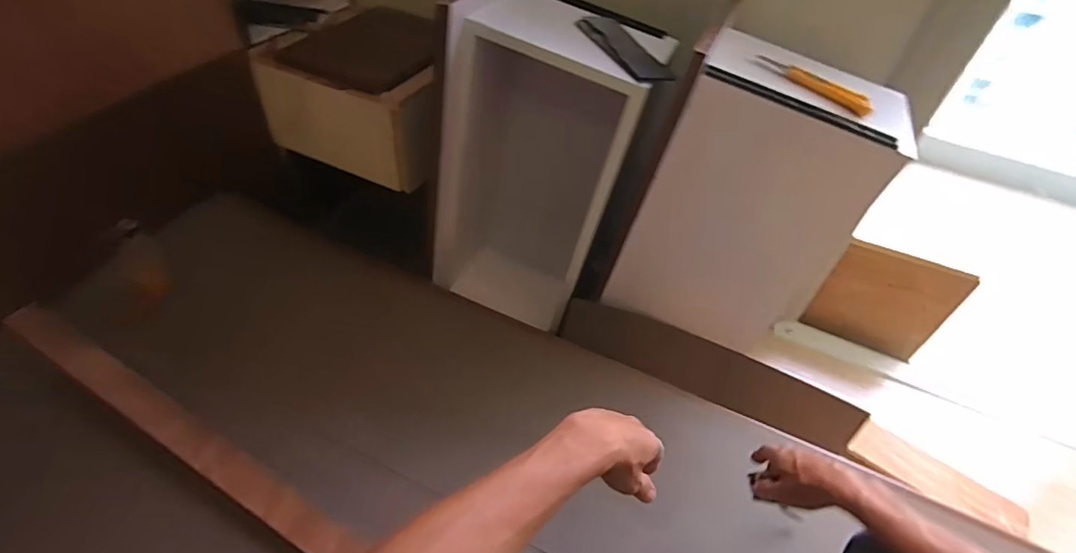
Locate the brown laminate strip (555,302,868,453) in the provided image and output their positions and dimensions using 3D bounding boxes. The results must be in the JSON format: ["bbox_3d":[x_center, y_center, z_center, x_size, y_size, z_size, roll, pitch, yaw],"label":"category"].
[{"bbox_3d":[0.340,0.188,1.080,0.605,0.115,0.030,20,12,15],"label":"brown laminate strip"}]

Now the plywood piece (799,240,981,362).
[{"bbox_3d":[0.883,0.064,1.340,0.270,0.284,0.031,27,35,15],"label":"plywood piece"}]

